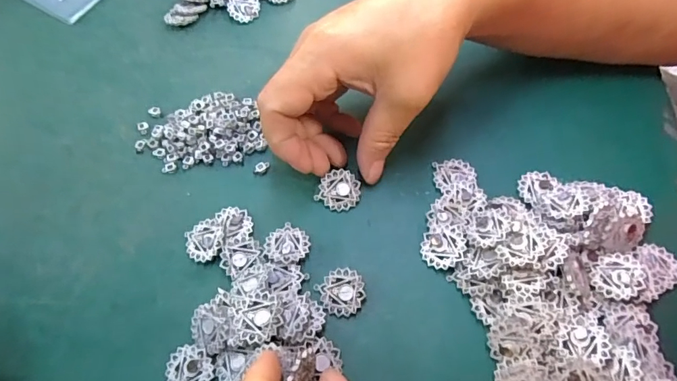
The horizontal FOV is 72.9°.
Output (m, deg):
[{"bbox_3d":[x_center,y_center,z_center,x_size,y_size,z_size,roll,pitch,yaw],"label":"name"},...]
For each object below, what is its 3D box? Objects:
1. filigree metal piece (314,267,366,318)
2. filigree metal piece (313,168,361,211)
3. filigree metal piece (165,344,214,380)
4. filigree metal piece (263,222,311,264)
[{"bbox_3d":[0.002,0.051,0.231,0.021,0.006,0.023,-1,61,2],"label":"filigree metal piece"},{"bbox_3d":[0.001,0.000,0.258,0.022,0.004,0.022,20,82,9],"label":"filigree metal piece"},{"bbox_3d":[-0.071,0.086,0.217,0.022,0.005,0.022,-1,61,2],"label":"filigree metal piece"},{"bbox_3d":[-0.027,0.029,0.245,0.022,0.005,0.021,-1,61,2],"label":"filigree metal piece"}]

